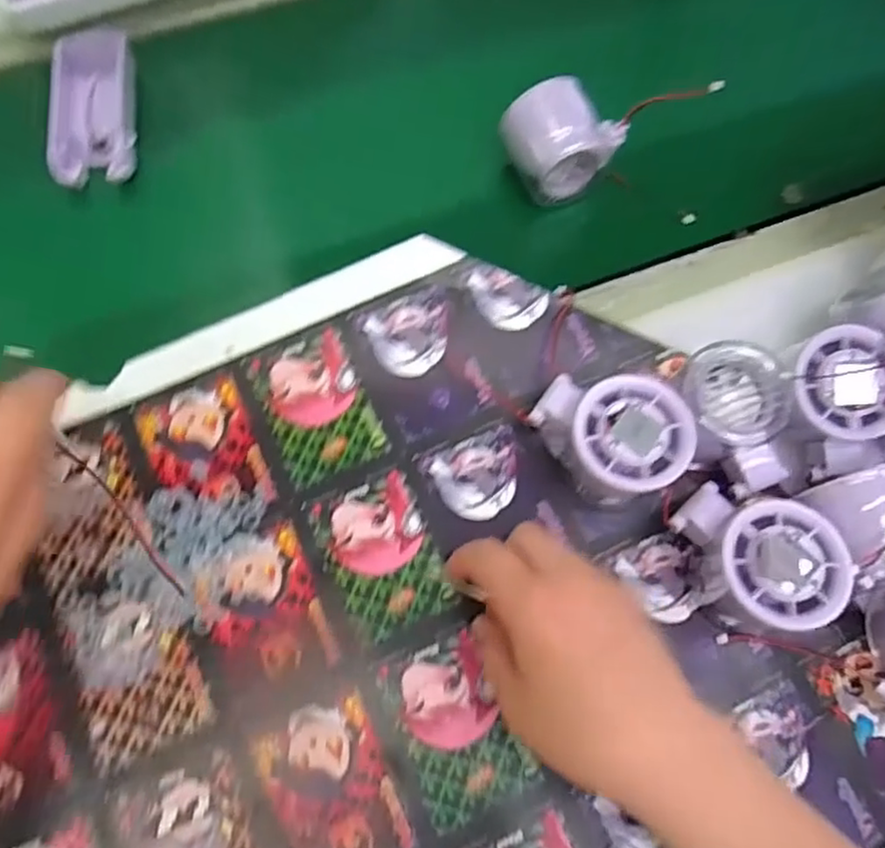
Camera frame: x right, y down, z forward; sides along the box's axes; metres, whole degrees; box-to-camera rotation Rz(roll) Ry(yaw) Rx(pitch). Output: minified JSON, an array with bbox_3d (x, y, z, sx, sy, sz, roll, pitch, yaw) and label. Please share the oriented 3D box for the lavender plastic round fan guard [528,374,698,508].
[{"bbox_3d":[0.086,0.008,0.362,0.076,0.056,0.060,38,72,12],"label":"lavender plastic round fan guard"}]

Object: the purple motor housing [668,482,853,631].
[{"bbox_3d":[0.155,0.067,0.341,0.059,0.058,0.073,-17,71,-11],"label":"purple motor housing"}]

